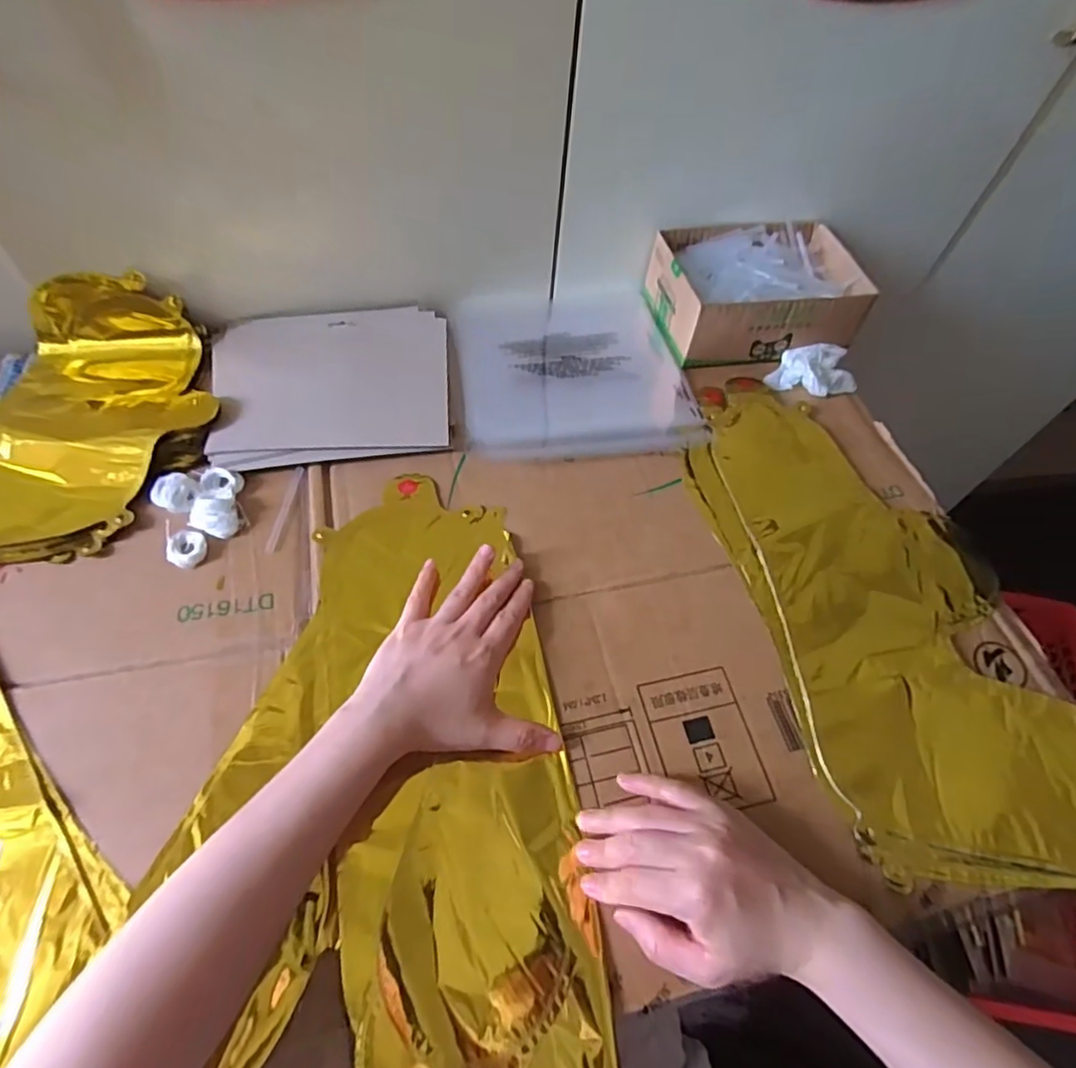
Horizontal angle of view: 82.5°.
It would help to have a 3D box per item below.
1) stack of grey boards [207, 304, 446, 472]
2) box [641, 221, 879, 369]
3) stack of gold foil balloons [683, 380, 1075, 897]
[{"bbox_3d":[-0.180,-0.138,0.541,0.199,0.010,0.174,-8,60,-9],"label":"stack of grey boards"},{"bbox_3d":[0.218,-0.246,0.618,0.194,0.064,0.139,-7,60,-8],"label":"box"},{"bbox_3d":[0.253,0.044,0.466,0.200,0.011,0.426,-13,61,-12],"label":"stack of gold foil balloons"}]

